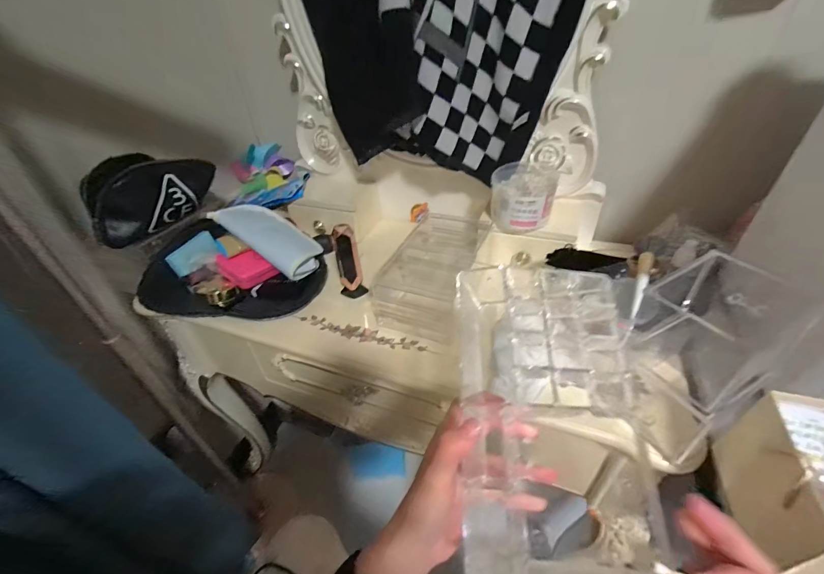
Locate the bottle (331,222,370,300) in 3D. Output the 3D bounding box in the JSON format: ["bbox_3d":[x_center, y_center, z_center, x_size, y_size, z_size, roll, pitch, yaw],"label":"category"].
[{"bbox_3d":[-0.113,-0.043,0.648,0.041,0.140,0.033,-10,39,-7],"label":"bottle"}]

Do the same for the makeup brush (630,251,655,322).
[{"bbox_3d":[0.340,-0.003,0.540,0.018,0.012,0.113,17,66,24],"label":"makeup brush"}]

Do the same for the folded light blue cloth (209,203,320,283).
[{"bbox_3d":[-0.270,-0.097,0.701,0.206,0.045,0.098,36,60,6],"label":"folded light blue cloth"}]

